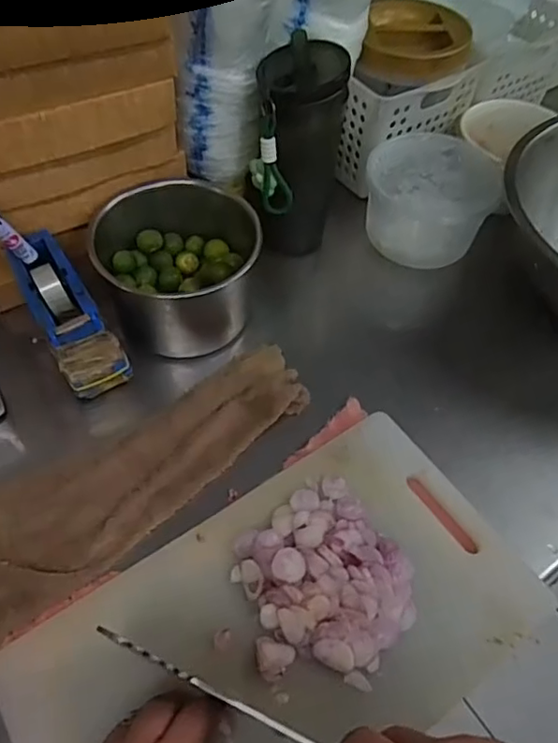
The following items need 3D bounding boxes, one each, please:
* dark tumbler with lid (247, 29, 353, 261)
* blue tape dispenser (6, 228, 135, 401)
[{"bbox_3d":[0.015,-0.213,0.588,0.081,0.211,0.075,2,55,-3],"label":"dark tumbler with lid"},{"bbox_3d":[-0.194,-0.052,0.535,0.056,0.091,0.124,-25,60,-20],"label":"blue tape dispenser"}]

